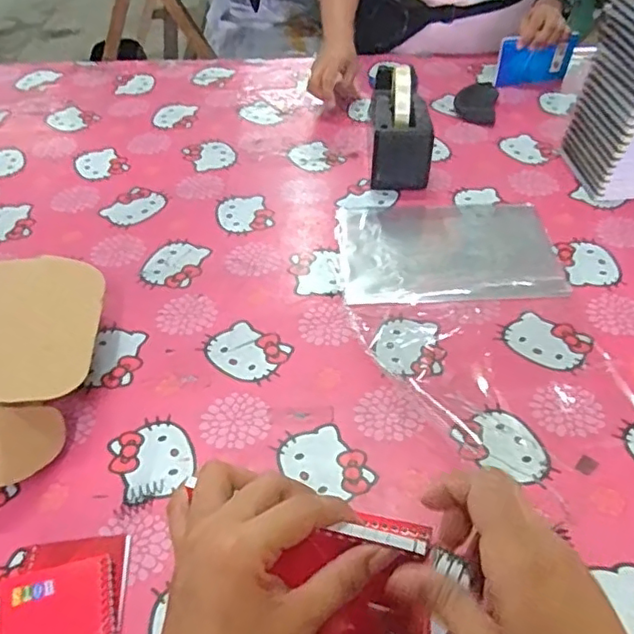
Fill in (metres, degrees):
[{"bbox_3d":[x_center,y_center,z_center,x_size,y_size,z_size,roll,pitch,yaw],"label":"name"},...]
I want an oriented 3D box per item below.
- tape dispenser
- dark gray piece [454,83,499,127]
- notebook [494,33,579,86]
[{"bbox_3d":[0.119,-0.285,0.847,0.084,0.128,0.193,3,48,5],"label":"tape dispenser"},{"bbox_3d":[0.261,-0.351,0.973,0.067,0.029,0.084,10,49,10],"label":"dark gray piece"},{"bbox_3d":[0.374,-0.438,1.013,0.133,0.076,0.017,-9,41,-8],"label":"notebook"}]

